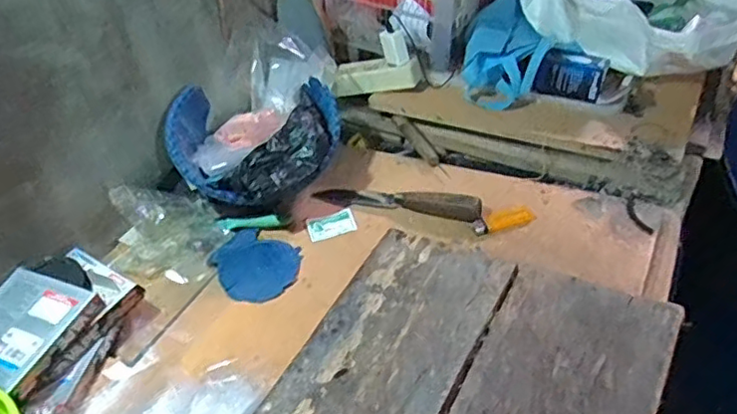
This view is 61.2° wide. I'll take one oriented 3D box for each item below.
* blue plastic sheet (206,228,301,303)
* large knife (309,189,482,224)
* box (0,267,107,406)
[{"bbox_3d":[-0.152,0.078,0.833,0.129,0.006,0.106,22,51,26],"label":"blue plastic sheet"},{"bbox_3d":[0.038,-0.013,0.874,0.239,0.032,0.033,10,47,18],"label":"large knife"},{"bbox_3d":[-0.404,0.137,0.717,0.139,0.026,0.137,14,48,21],"label":"box"}]

